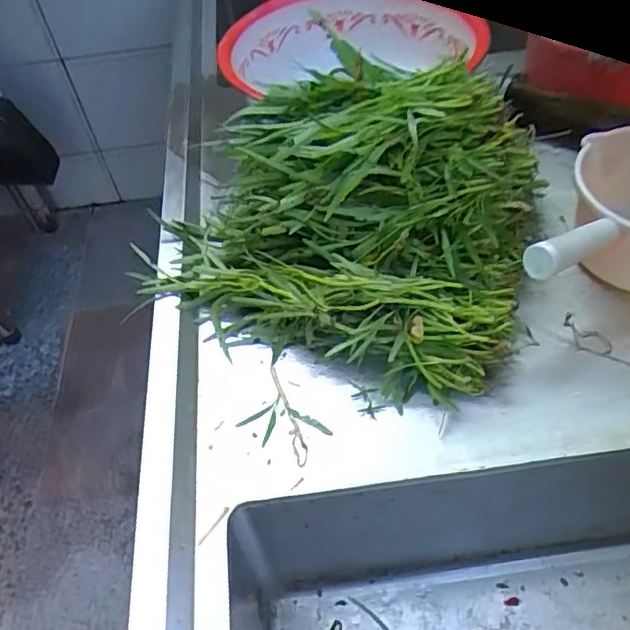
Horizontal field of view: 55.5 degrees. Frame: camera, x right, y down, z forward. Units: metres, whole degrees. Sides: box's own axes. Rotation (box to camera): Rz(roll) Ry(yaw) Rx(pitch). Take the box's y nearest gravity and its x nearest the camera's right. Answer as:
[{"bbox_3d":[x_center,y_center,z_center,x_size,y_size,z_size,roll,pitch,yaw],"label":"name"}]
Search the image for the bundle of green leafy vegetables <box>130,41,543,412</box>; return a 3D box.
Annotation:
[{"bbox_3d":[0.033,-0.123,0.674,0.412,0.187,0.328,17,54,19],"label":"bundle of green leafy vegetables"}]

